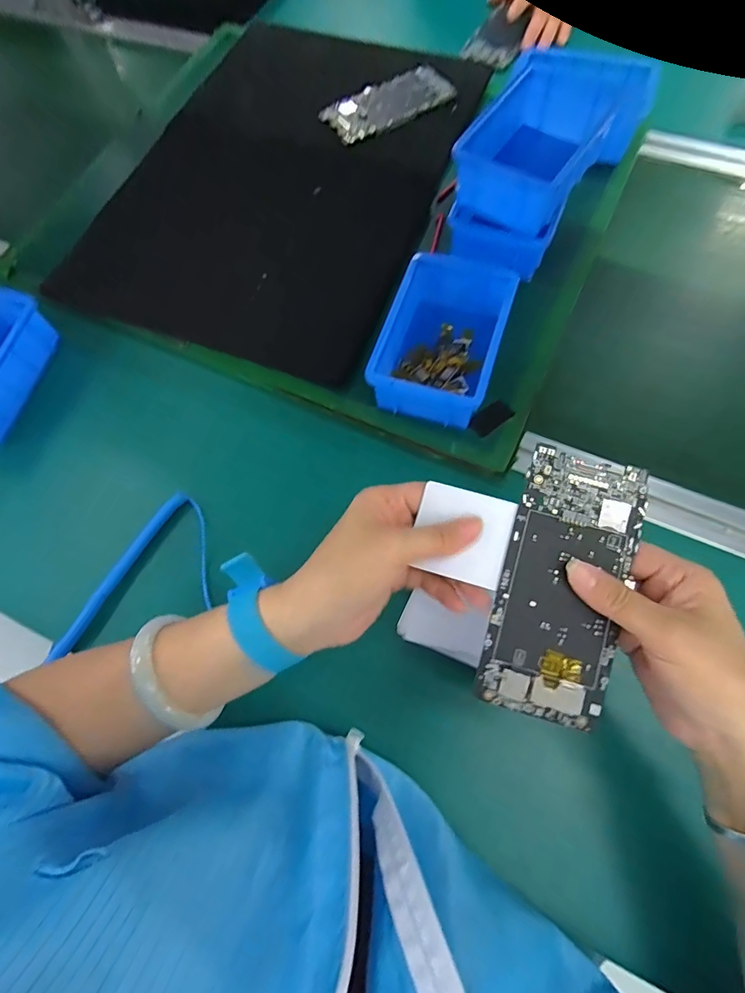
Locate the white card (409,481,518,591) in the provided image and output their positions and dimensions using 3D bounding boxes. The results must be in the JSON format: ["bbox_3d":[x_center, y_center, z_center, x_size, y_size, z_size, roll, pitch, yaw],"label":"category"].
[{"bbox_3d":[0.056,0.023,0.292,0.055,0.004,0.054,15,83,10],"label":"white card"}]

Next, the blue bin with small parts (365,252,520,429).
[{"bbox_3d":[0.064,-0.141,0.430,0.097,0.055,0.150,17,70,9],"label":"blue bin with small parts"}]

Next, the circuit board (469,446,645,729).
[{"bbox_3d":[0.113,0.051,0.279,0.070,0.006,0.153,16,83,9],"label":"circuit board"}]

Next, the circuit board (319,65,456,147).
[{"bbox_3d":[0.019,-0.473,0.570,0.157,0.012,0.072,-31,71,-9],"label":"circuit board"}]

